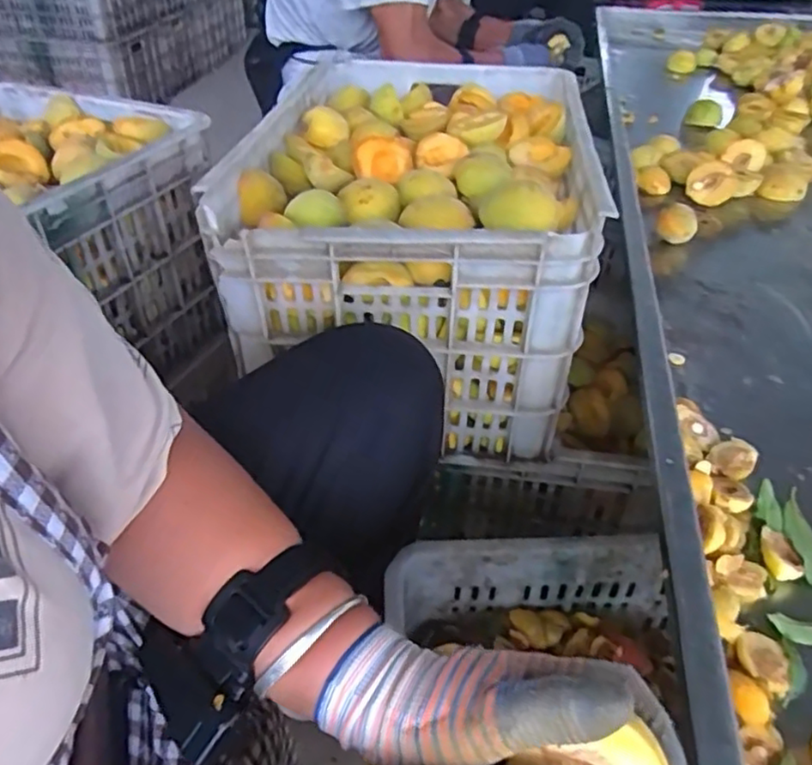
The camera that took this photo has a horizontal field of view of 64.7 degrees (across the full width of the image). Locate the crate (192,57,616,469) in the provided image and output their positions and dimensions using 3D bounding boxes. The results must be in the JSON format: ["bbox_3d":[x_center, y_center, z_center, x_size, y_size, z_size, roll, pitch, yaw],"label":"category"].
[{"bbox_3d":[0.018,-0.186,0.778,0.345,0.260,0.522,4,39,5],"label":"crate"}]

